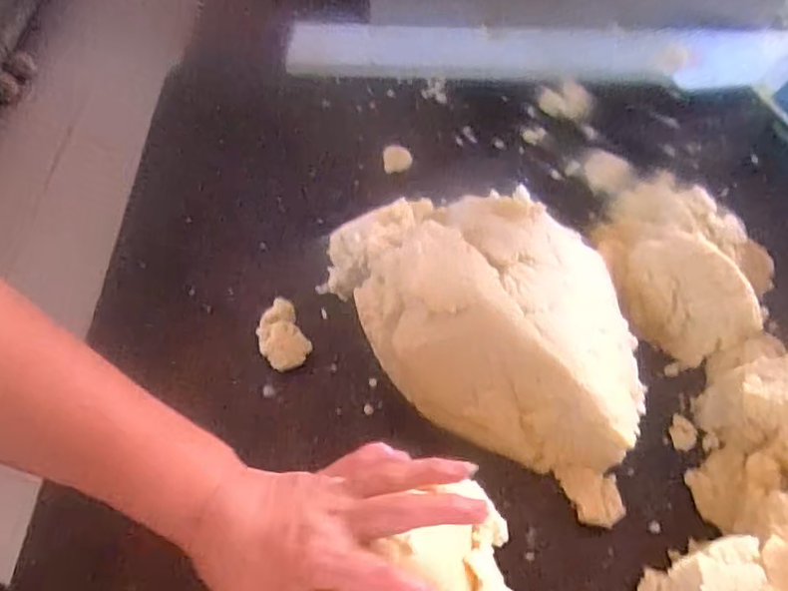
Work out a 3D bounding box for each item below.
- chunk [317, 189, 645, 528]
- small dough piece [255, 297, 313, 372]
[{"bbox_3d":[0.084,0.014,0.527,0.285,0.135,0.193,26,59,17],"label":"chunk"},{"bbox_3d":[-0.105,0.037,0.575,0.042,0.019,0.062,-23,58,-15],"label":"small dough piece"}]

